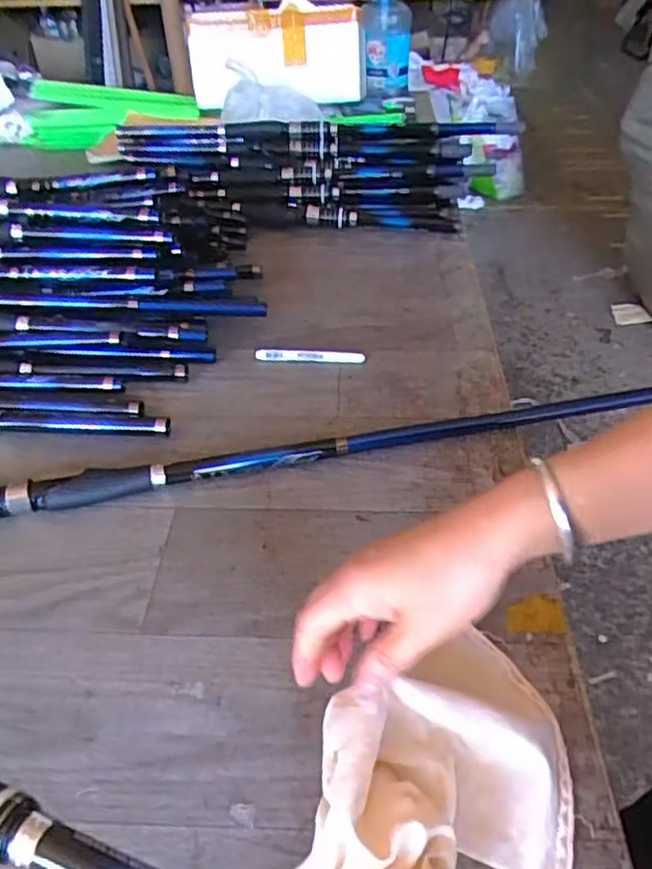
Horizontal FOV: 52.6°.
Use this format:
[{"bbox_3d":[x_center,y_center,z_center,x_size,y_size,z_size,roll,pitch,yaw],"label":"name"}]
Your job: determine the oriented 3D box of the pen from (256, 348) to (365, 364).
[{"bbox_3d":[-0.018,-0.089,0.749,0.123,0.013,0.015,0,42,2],"label":"pen"}]

